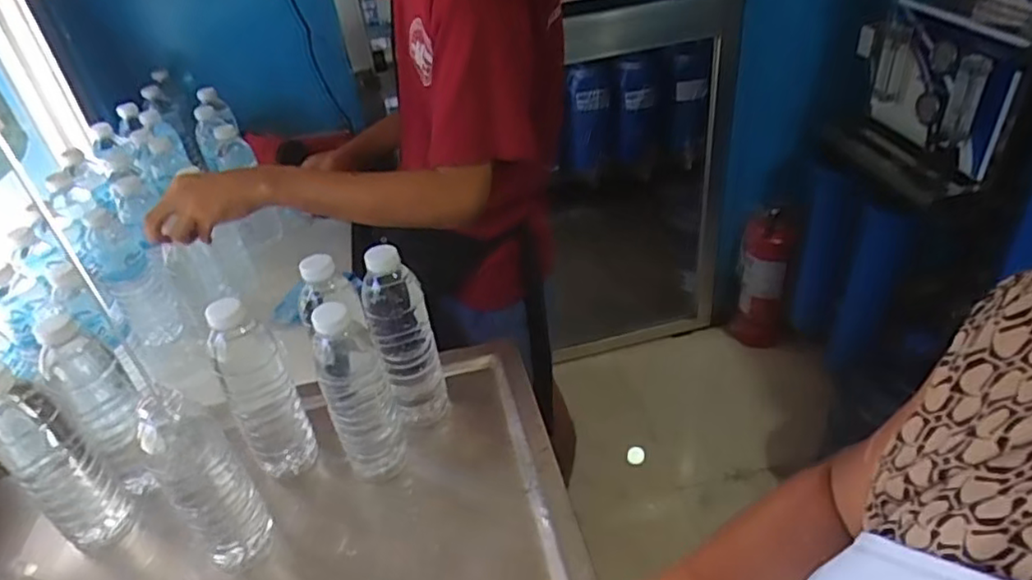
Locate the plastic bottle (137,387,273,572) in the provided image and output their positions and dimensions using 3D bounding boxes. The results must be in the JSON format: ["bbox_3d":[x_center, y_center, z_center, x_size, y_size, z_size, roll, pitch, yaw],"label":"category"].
[{"bbox_3d":[-0.264,0.159,0.553,0.060,0.201,0.069,-30,42,-27],"label":"plastic bottle"}]

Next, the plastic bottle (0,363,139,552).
[{"bbox_3d":[-0.397,0.154,0.563,0.059,0.197,0.060,24,47,35],"label":"plastic bottle"}]

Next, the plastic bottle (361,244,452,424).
[{"bbox_3d":[-0.114,0.048,0.660,0.060,0.196,0.060,-16,38,-11],"label":"plastic bottle"}]

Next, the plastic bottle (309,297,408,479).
[{"bbox_3d":[-0.151,0.090,0.611,0.056,0.200,0.057,-19,39,-15],"label":"plastic bottle"}]

